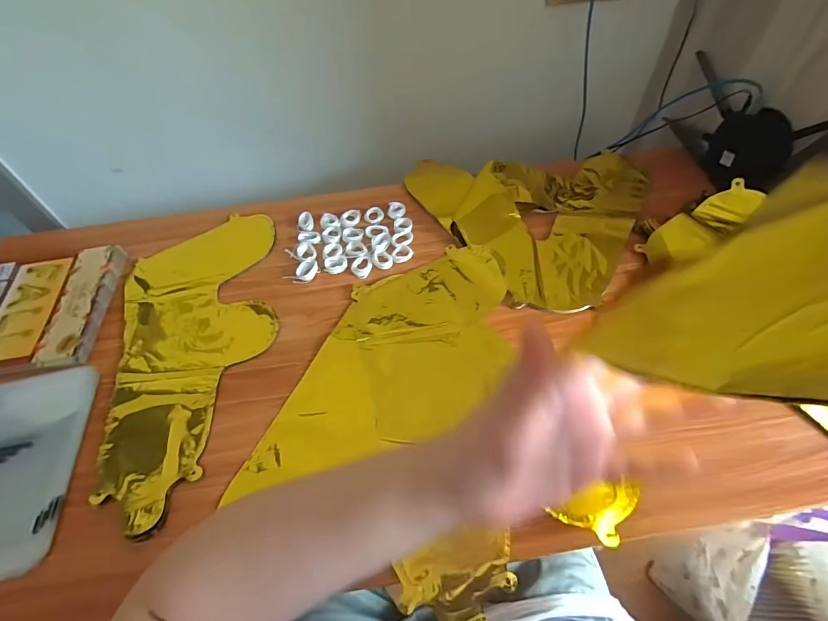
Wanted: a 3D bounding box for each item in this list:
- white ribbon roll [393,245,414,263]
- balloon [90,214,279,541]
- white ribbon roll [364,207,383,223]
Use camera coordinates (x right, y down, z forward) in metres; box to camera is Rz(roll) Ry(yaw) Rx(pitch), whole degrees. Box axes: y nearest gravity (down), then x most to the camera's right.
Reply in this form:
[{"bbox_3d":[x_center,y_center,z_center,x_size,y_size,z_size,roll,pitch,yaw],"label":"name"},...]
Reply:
[{"bbox_3d":[-0.017,-0.082,0.581,0.031,0.006,0.027,-25,57,-14],"label":"white ribbon roll"},{"bbox_3d":[-0.270,0.040,0.498,0.197,0.022,0.395,-16,55,-8],"label":"balloon"},{"bbox_3d":[-0.063,-0.149,0.628,0.031,0.011,0.030,-1,54,2],"label":"white ribbon roll"}]

